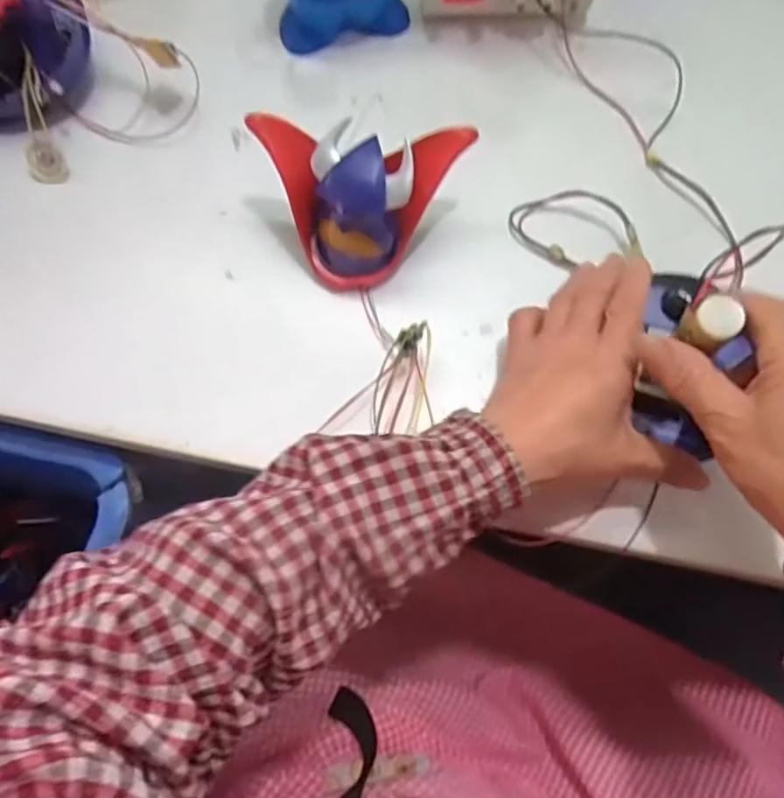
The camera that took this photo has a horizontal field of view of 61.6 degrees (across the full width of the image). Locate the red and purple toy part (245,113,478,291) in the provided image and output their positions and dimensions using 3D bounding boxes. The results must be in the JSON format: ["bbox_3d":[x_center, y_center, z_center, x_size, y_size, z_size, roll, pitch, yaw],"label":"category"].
[{"bbox_3d":[-0.014,-0.124,0.407,0.127,0.071,0.089,-2,73,-3],"label":"red and purple toy part"}]

